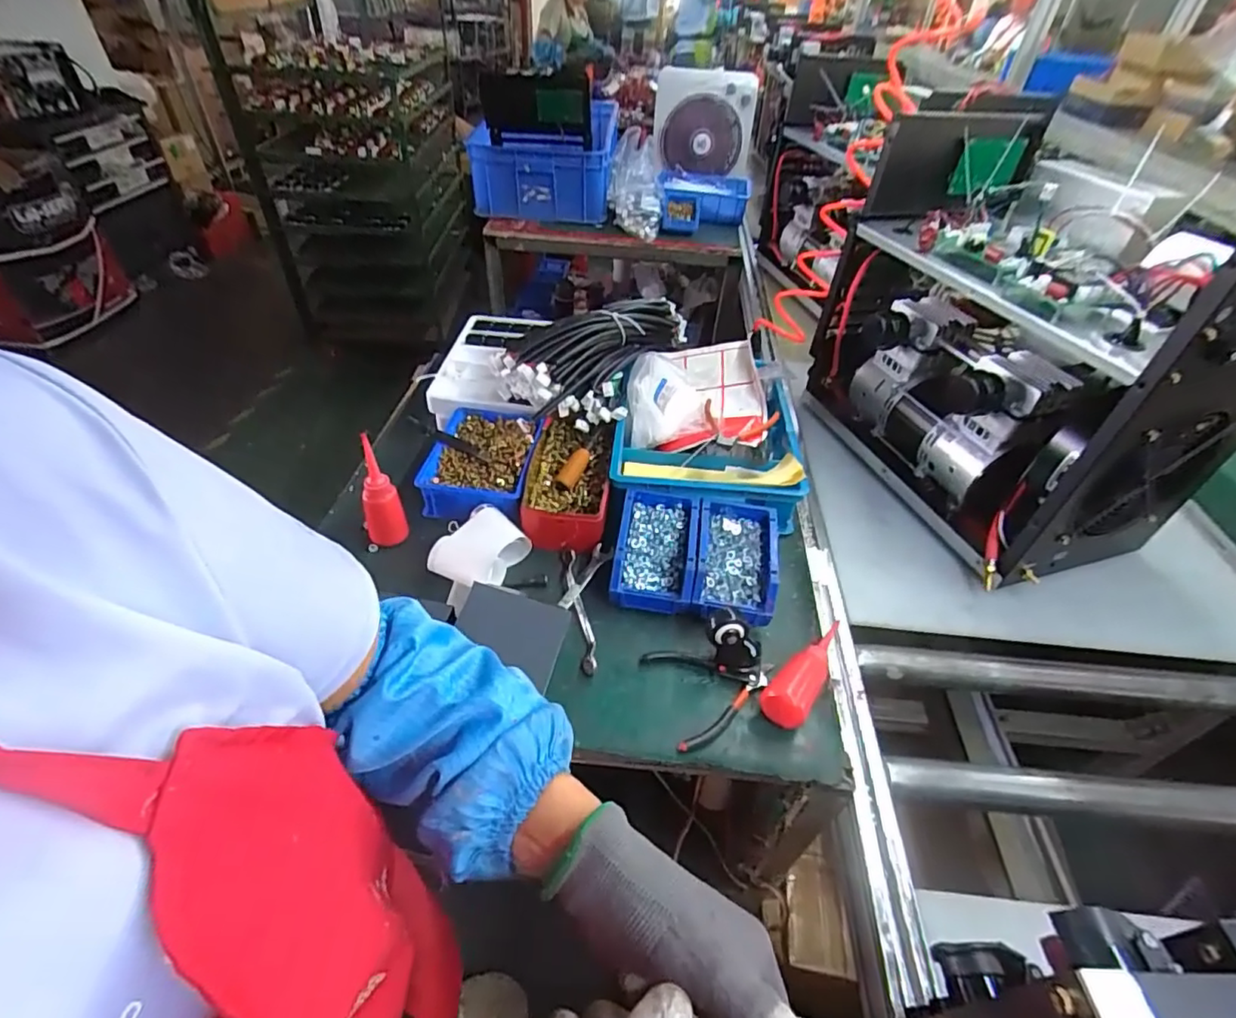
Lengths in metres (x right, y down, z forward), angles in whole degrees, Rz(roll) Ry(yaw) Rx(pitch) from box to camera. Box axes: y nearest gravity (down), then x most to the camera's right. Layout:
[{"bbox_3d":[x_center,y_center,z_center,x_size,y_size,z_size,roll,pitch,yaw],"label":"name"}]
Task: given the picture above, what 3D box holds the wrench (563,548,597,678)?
[{"bbox_3d":[-0.048,0.122,0.729,0.021,0.014,0.184,-6,44,-10],"label":"wrench"}]

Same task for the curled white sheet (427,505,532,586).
[{"bbox_3d":[-0.183,0.056,0.759,0.087,0.050,0.110,28,48,23],"label":"curled white sheet"}]

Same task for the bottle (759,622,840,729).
[{"bbox_3d":[0.227,0.178,0.673,0.050,0.039,0.172,31,50,26],"label":"bottle"}]

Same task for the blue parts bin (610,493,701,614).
[{"bbox_3d":[0.050,0.051,0.780,0.105,0.060,0.183,8,43,4],"label":"blue parts bin"}]

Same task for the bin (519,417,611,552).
[{"bbox_3d":[-0.075,-0.043,0.860,0.123,0.064,0.240,2,43,-2],"label":"bin"}]

